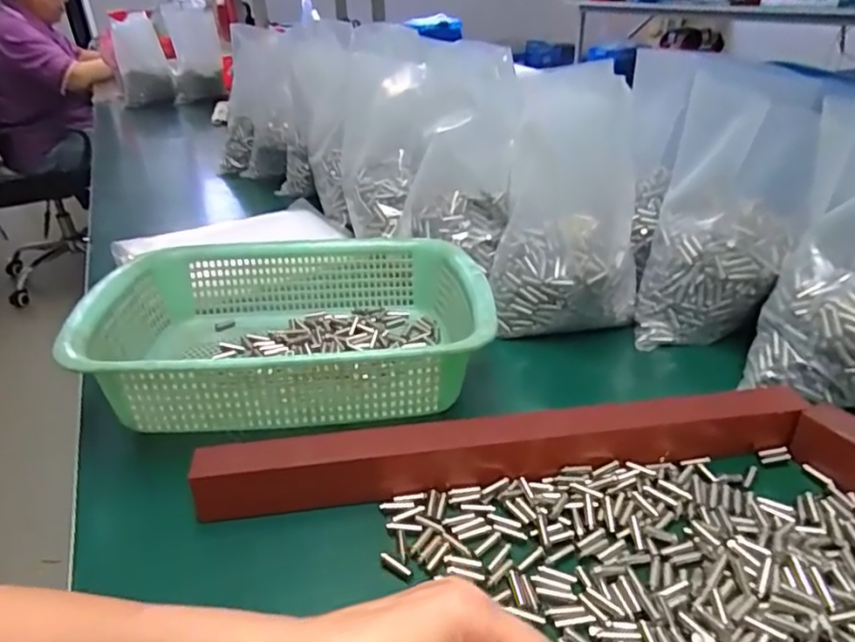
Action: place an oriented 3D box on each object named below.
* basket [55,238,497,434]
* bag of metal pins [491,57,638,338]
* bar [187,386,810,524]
[{"bbox_3d":[-0.103,0.003,0.481,0.296,0.080,0.221,-5,29,-5],"label":"basket"},{"bbox_3d":[0.129,-0.105,0.533,0.123,0.206,0.133,5,29,13],"label":"bag of metal pins"},{"bbox_3d":[0.052,0.079,0.379,0.386,0.047,0.026,-5,29,-6],"label":"bar"}]

